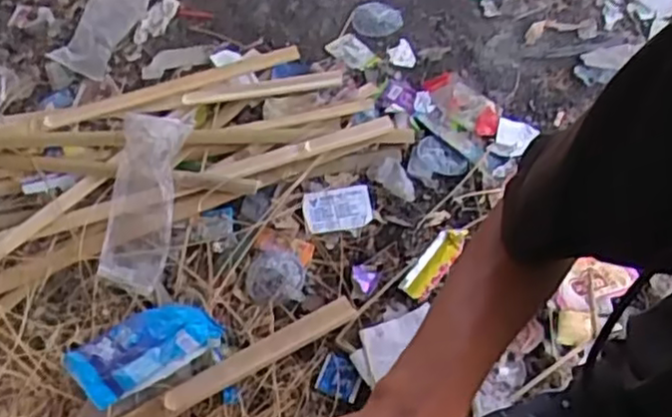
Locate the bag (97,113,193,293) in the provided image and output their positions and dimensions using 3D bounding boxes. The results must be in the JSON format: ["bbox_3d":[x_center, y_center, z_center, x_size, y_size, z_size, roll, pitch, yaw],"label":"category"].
[{"bbox_3d":[-0.308,-0.016,1.094,0.109,0.069,0.296,1,56,8],"label":"bag"}]

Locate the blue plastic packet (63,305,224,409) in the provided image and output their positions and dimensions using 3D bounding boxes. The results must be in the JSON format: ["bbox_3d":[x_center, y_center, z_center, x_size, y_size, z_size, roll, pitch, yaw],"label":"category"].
[{"bbox_3d":[-0.264,0.191,0.957,0.195,0.022,0.127,-26,42,-20],"label":"blue plastic packet"}]

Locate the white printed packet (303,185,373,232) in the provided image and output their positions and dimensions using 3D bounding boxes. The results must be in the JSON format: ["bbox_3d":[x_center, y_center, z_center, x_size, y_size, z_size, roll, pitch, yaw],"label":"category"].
[{"bbox_3d":[0.002,-0.002,1.104,0.106,0.009,0.071,-8,60,-2],"label":"white printed packet"}]

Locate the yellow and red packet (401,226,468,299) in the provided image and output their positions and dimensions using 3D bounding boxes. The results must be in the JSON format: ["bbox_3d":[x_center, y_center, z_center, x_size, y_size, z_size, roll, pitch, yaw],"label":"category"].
[{"bbox_3d":[0.147,0.079,1.037,0.043,0.016,0.131,30,65,19],"label":"yellow and red packet"}]

